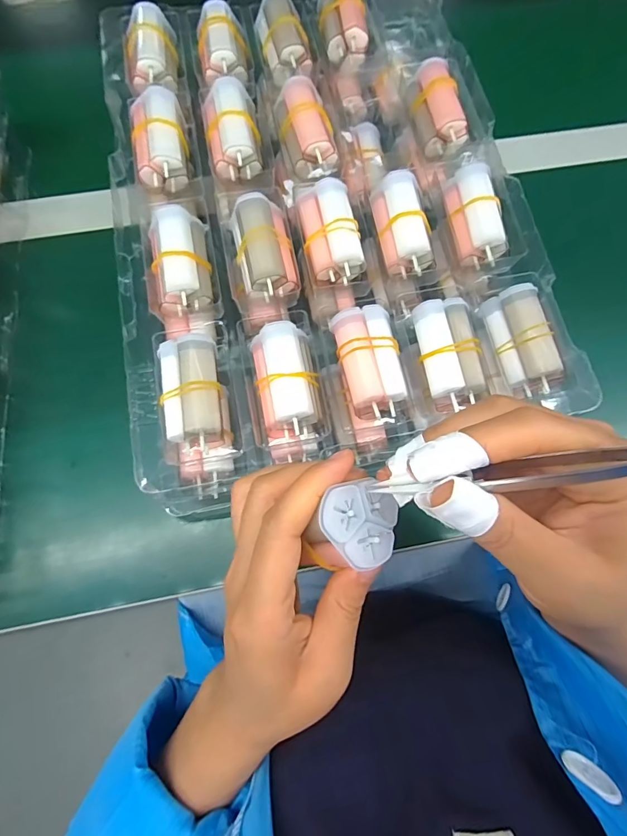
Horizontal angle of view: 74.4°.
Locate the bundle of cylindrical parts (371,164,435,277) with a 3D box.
[{"bbox_3d":[0.062,-0.133,0.283,0.031,0.024,0.066,-11,76,-4],"label":"bundle of cylindrical parts"}]

